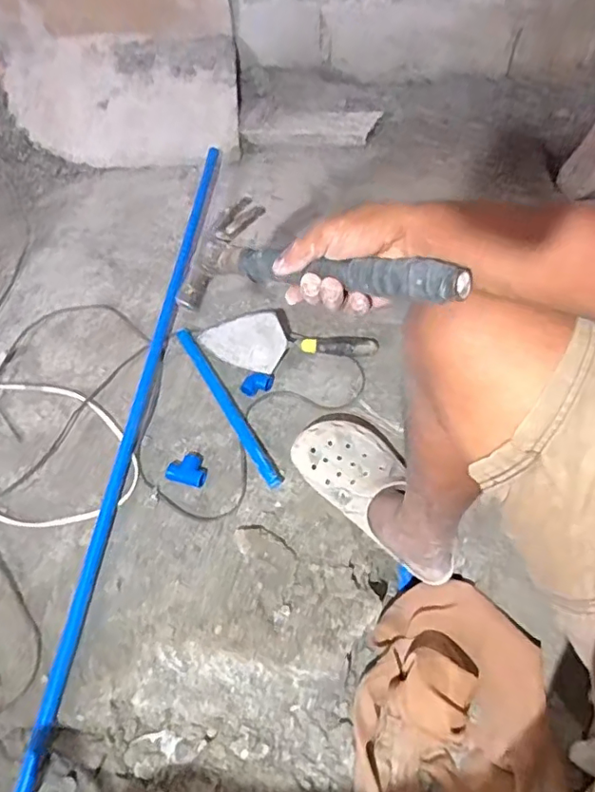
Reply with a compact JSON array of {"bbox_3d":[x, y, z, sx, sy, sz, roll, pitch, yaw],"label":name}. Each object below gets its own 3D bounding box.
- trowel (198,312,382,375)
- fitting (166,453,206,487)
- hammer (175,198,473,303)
[{"bbox_3d":[-0.022,-0.085,0.916,0.306,0.063,0.089,6,60,6],"label":"trowel"},{"bbox_3d":[-0.169,0.113,0.835,0.062,0.026,0.046,11,61,9],"label":"fitting"},{"bbox_3d":[0.008,-0.122,0.482,0.322,0.031,0.113,18,78,47],"label":"hammer"}]

